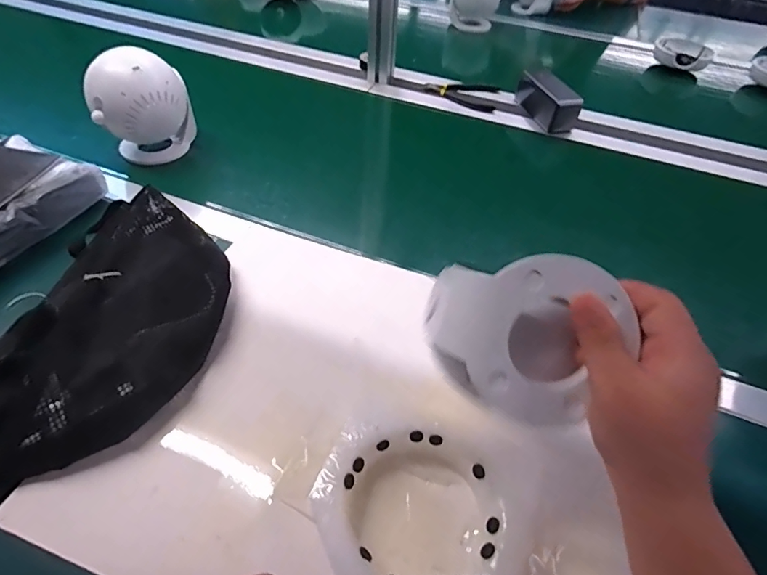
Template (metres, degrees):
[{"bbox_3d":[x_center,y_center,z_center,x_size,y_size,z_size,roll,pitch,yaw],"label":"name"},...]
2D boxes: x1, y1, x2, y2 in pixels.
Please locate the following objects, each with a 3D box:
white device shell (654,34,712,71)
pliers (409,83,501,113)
[{"bbox_3d":[0.649,-0.507,0.961,0.113,0.033,0.092,31,54,21],"label":"white device shell"},{"bbox_3d":[0.134,-0.363,0.818,0.155,0.021,0.073,16,50,9],"label":"pliers"}]

